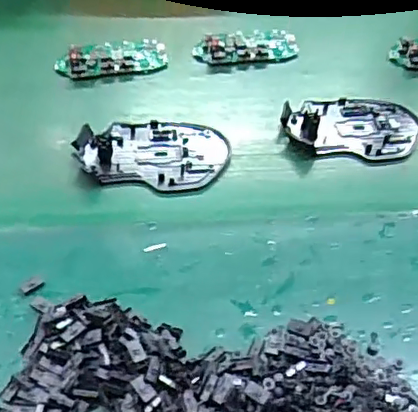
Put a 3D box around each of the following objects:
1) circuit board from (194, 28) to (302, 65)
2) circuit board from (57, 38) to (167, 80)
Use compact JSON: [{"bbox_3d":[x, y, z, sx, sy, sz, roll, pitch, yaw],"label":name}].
[{"bbox_3d":[0.035,-0.152,0.545,0.098,0.014,0.043,-10,51,-12],"label":"circuit board"},{"bbox_3d":[-0.087,-0.135,0.518,0.098,0.015,0.043,-14,52,-15],"label":"circuit board"}]

